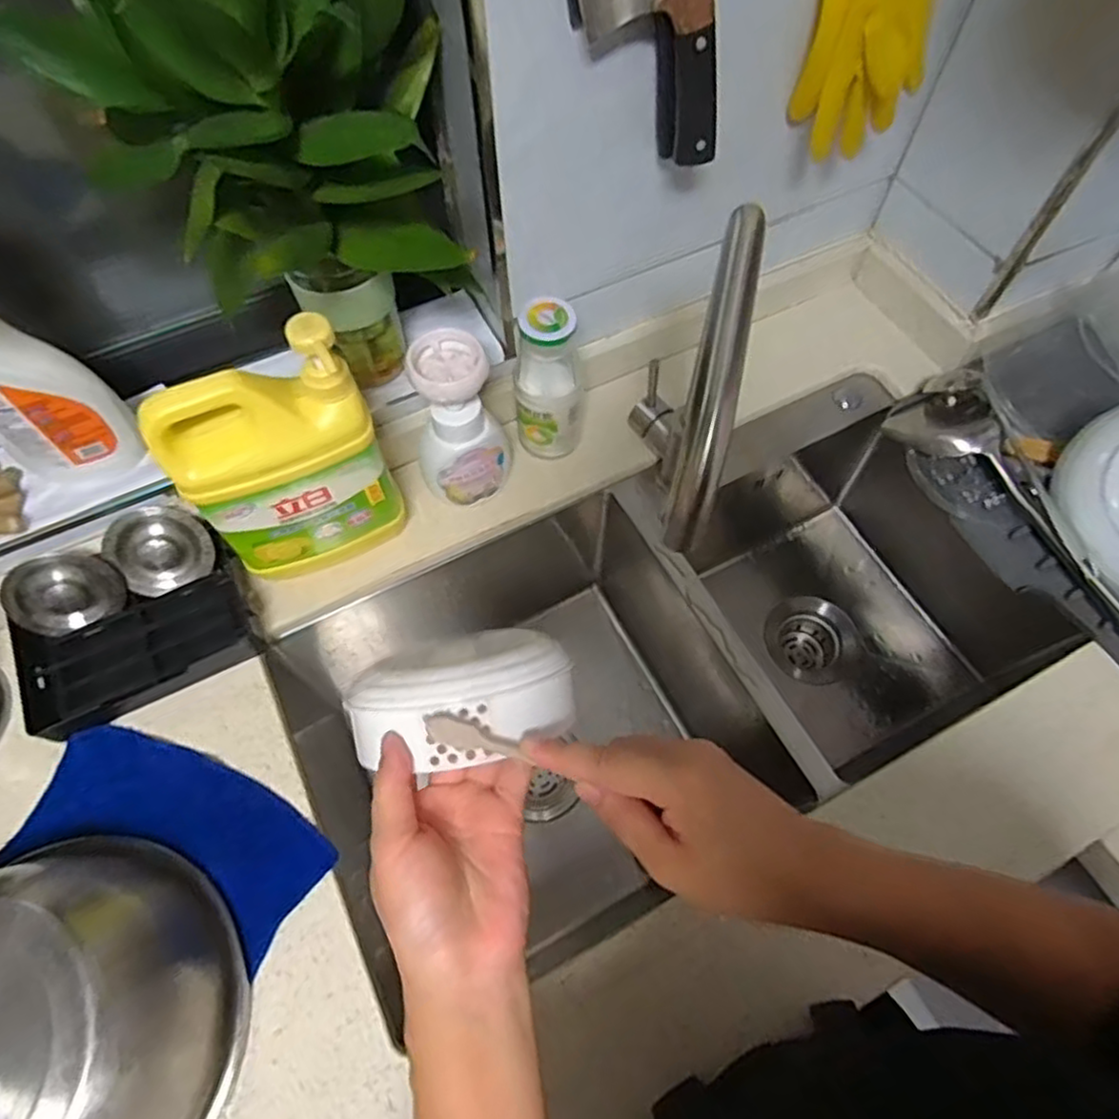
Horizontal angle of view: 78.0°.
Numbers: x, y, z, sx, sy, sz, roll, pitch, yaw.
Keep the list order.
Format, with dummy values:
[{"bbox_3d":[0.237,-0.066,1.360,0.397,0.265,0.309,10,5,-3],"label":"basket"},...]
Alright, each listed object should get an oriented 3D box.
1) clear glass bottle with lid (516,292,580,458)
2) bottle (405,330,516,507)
[{"bbox_3d":[-0.009,-0.159,0.634,0.064,0.159,0.052,-1,63,0],"label":"clear glass bottle with lid"},{"bbox_3d":[-0.089,-0.115,0.621,0.085,0.181,0.068,-14,64,-6],"label":"bottle"}]

